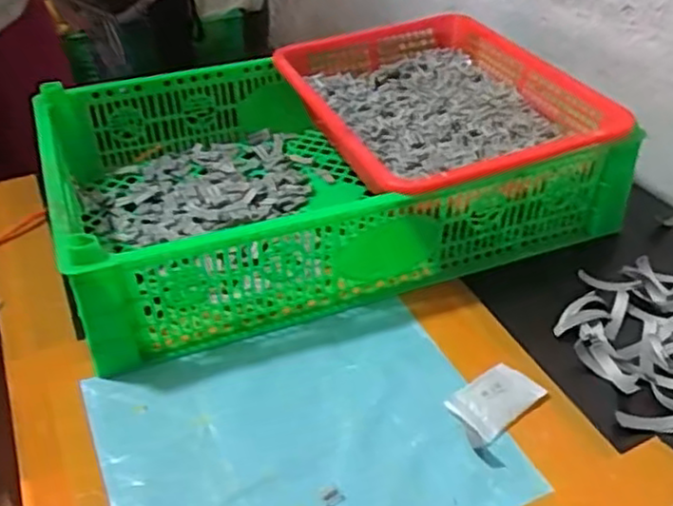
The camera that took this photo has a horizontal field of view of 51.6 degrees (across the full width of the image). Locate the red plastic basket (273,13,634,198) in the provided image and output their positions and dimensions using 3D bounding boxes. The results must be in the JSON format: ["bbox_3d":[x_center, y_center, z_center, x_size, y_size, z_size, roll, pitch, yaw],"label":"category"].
[{"bbox_3d":[0.093,-0.133,0.660,0.241,0.067,0.300,-13,38,-16],"label":"red plastic basket"}]

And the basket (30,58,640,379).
[{"bbox_3d":[-0.011,-0.083,0.637,0.464,0.103,0.286,-14,39,-17],"label":"basket"}]

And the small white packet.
[{"bbox_3d":[0.107,0.101,0.473,0.071,0.012,0.038,-26,44,-30],"label":"small white packet"}]

